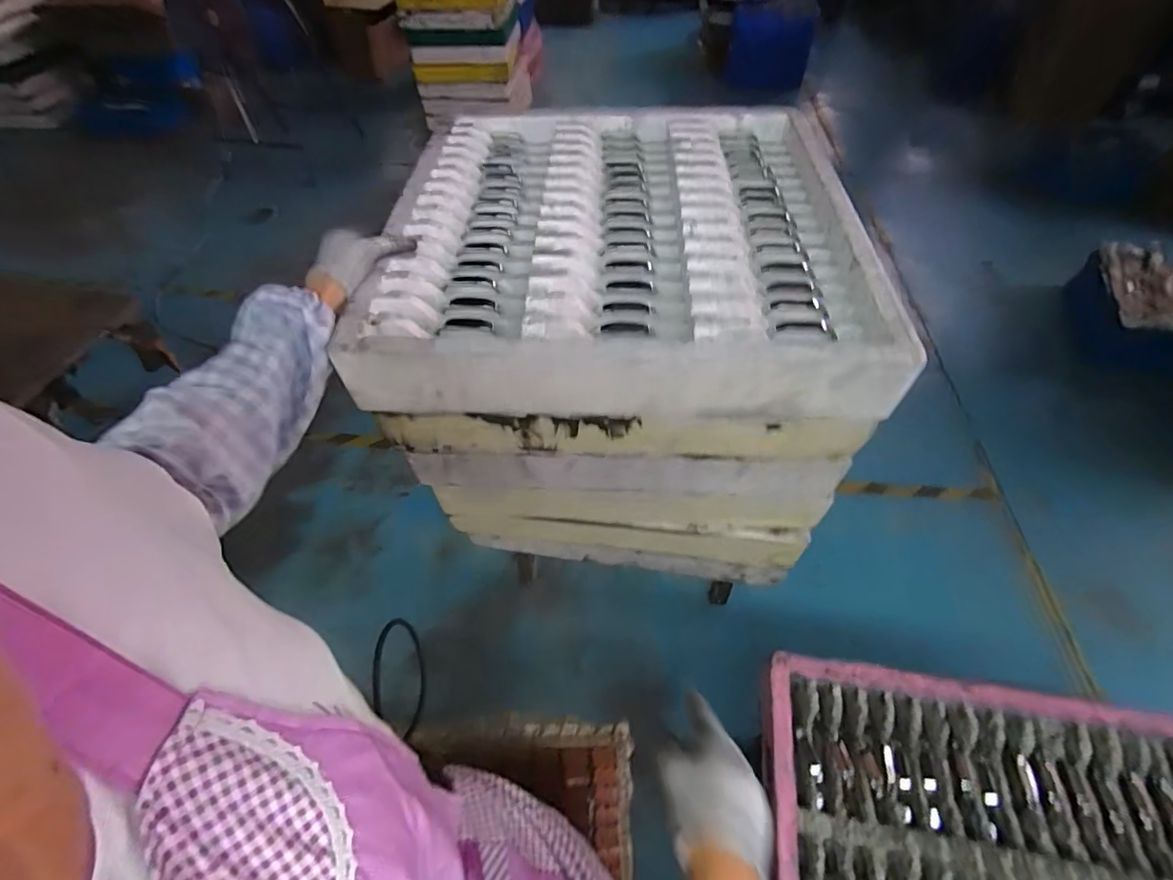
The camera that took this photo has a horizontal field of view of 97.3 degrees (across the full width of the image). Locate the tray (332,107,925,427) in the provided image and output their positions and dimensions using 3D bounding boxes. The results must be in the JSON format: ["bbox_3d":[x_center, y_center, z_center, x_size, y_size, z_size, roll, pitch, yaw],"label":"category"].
[{"bbox_3d":[0.046,-0.257,0.660,0.525,0.093,0.552,2,52,3],"label":"tray"}]

